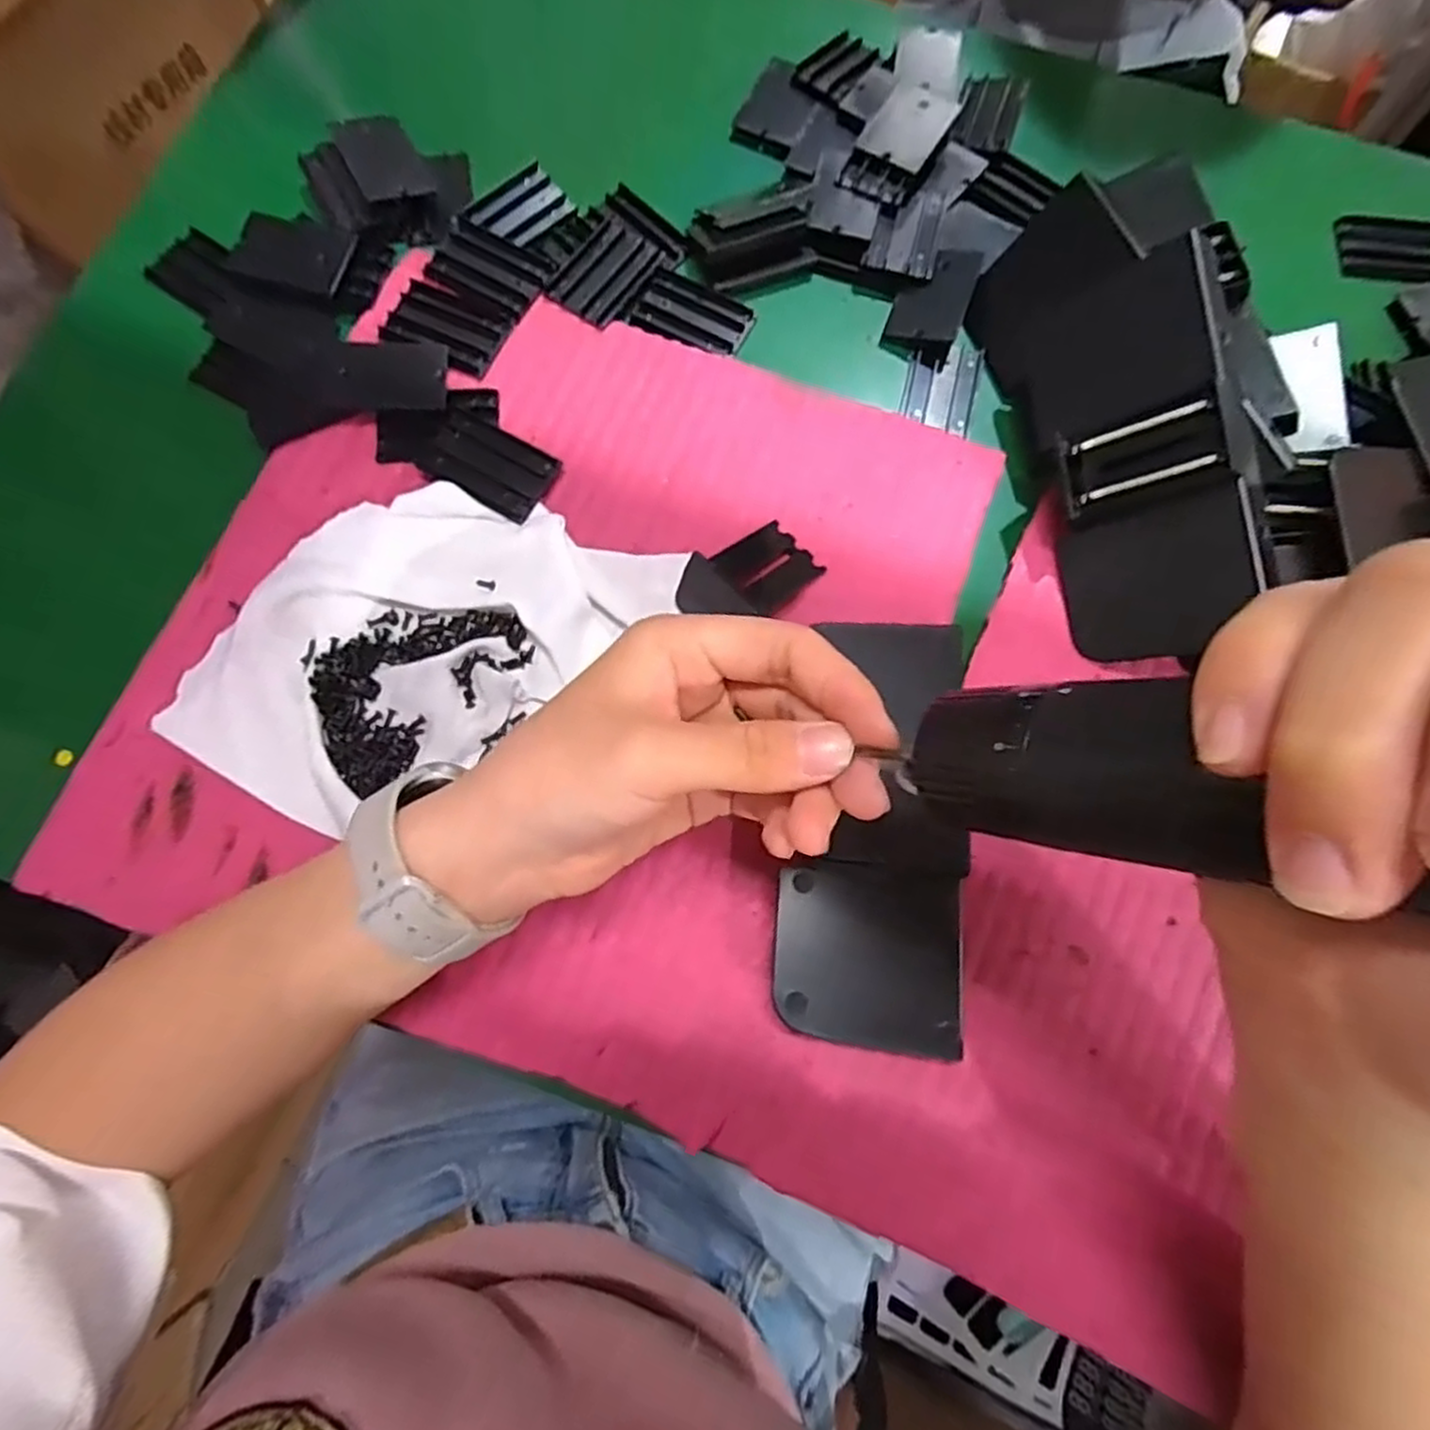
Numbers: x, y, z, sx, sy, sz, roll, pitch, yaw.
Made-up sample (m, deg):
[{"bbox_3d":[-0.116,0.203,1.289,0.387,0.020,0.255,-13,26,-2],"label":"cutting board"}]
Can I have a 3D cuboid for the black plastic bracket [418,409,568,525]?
[{"bbox_3d":[-0.101,-0.112,0.333,0.056,0.013,0.037,25,77,5],"label":"black plastic bracket"}]

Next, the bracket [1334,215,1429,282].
[{"bbox_3d":[0.361,-0.249,0.399,0.055,0.006,0.036,4,76,0],"label":"bracket"}]

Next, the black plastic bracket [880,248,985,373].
[{"bbox_3d":[0.108,-0.204,0.371,0.034,0.010,0.062,21,77,4],"label":"black plastic bracket"}]

